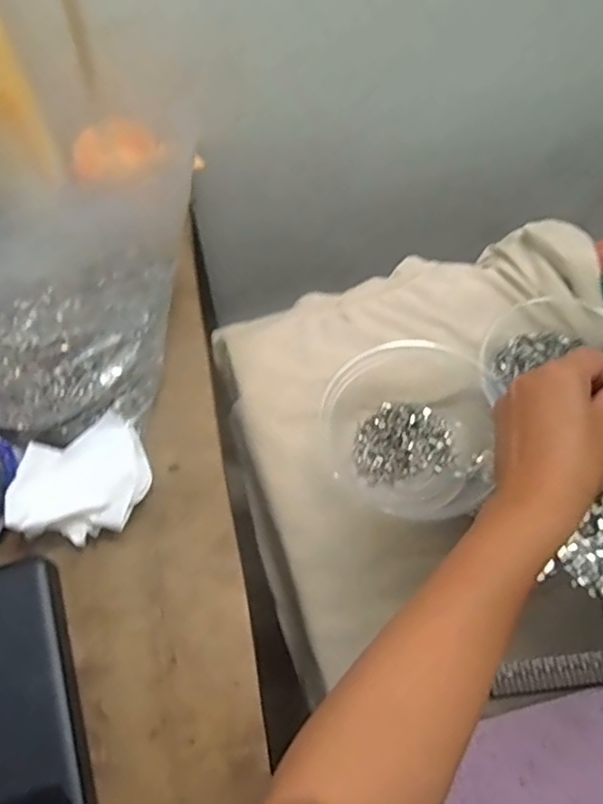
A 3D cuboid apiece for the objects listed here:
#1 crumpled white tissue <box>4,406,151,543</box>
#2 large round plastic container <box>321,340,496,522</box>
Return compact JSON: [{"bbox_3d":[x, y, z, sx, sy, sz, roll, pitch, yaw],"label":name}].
[{"bbox_3d":[-0.143,0.055,0.406,0.084,0.046,0.072,-20,67,-9],"label":"crumpled white tissue"},{"bbox_3d":[0.084,0.018,0.460,0.123,0.053,0.125,0,65,0],"label":"large round plastic container"}]

